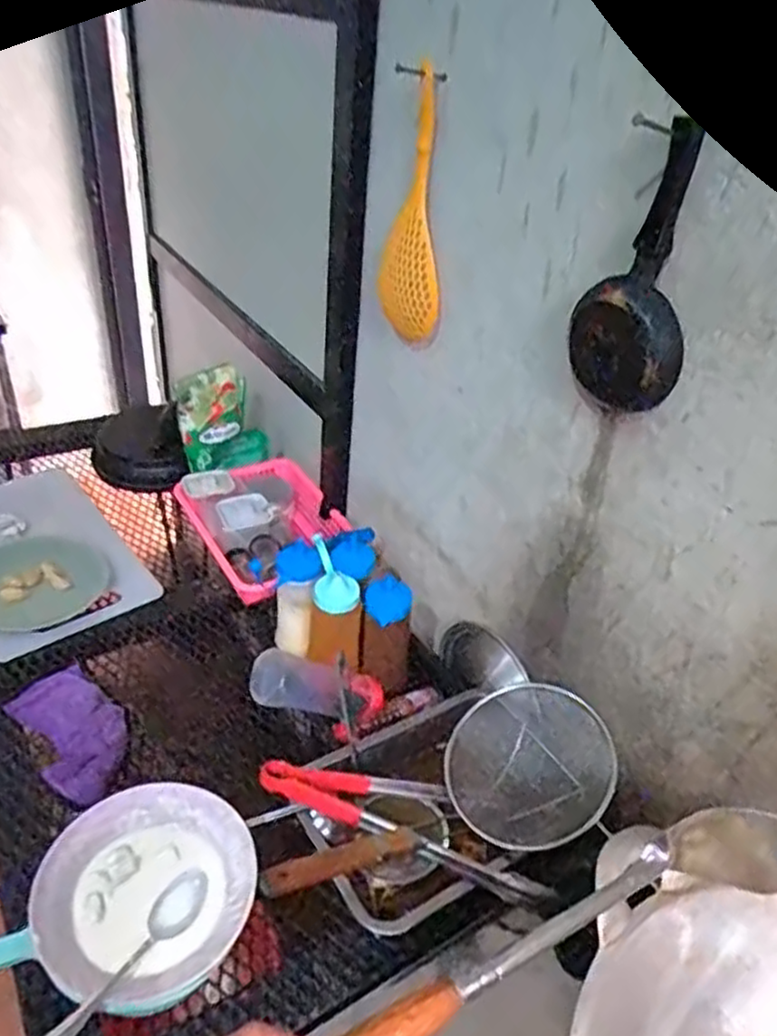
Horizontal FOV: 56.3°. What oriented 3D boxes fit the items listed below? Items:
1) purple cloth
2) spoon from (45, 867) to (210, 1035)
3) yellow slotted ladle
[{"bbox_3d":[-0.393,0.265,0.909,0.107,0.032,0.224,-24,45,-35],"label":"purple cloth"},{"bbox_3d":[-0.228,0.389,0.641,0.041,0.023,0.197,20,22,19],"label":"spoon"},{"bbox_3d":[0.032,-0.362,0.876,0.036,0.293,0.093,-12,39,-24],"label":"yellow slotted ladle"}]

